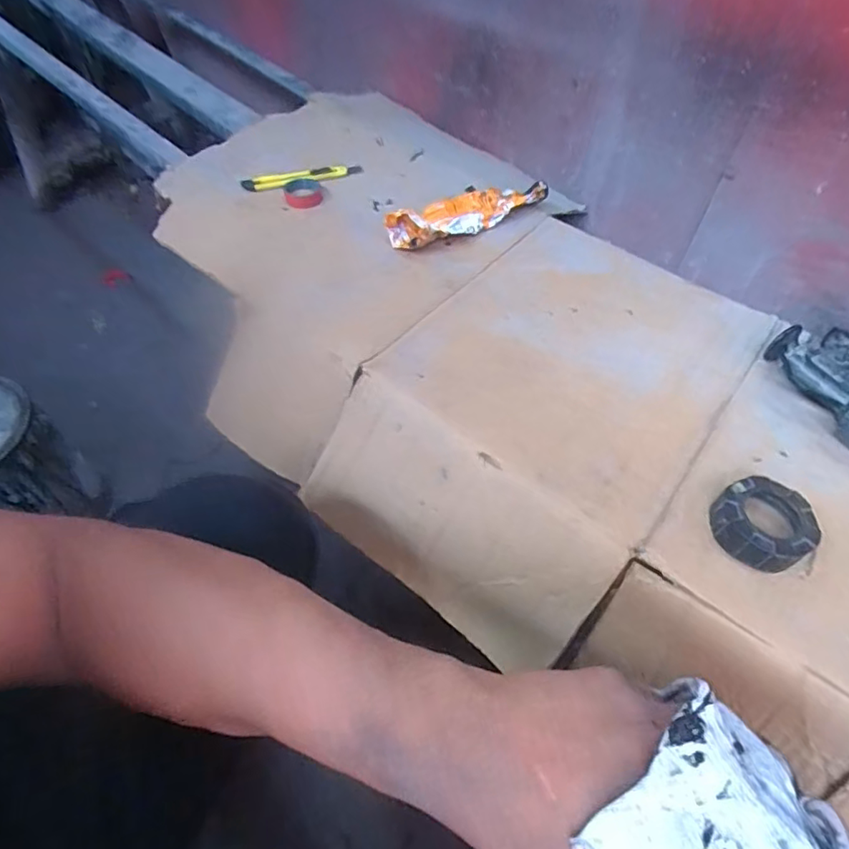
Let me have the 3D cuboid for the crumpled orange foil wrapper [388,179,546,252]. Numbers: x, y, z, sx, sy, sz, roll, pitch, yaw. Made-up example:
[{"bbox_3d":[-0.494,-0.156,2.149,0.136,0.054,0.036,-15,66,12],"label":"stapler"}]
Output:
[{"bbox_3d":[0.052,-0.244,0.621,0.202,0.039,0.051,-28,60,-22],"label":"crumpled orange foil wrapper"}]

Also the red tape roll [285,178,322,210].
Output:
[{"bbox_3d":[-0.144,-0.275,0.650,0.045,0.008,0.043,5,64,-11],"label":"red tape roll"}]

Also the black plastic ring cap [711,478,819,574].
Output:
[{"bbox_3d":[0.252,0.073,0.405,0.066,0.029,0.063,0,51,0],"label":"black plastic ring cap"}]

